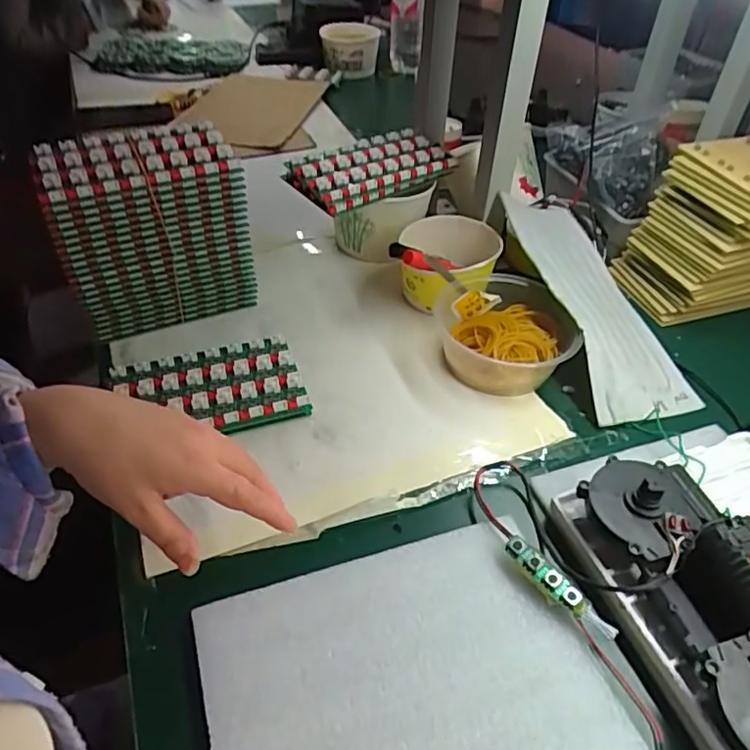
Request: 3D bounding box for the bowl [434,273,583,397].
[{"bbox_3d":[0.131,-0.040,0.604,0.124,0.056,0.133,1,44,-1],"label":"bowl"}]

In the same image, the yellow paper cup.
[{"bbox_3d":[0.084,-0.113,0.668,0.105,0.076,0.106,1,44,-1],"label":"yellow paper cup"}]

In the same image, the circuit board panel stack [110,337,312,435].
[{"bbox_3d":[-0.153,0.016,0.562,0.167,0.027,0.101,-11,45,-13],"label":"circuit board panel stack"}]

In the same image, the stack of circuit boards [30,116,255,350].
[{"bbox_3d":[-0.222,-0.138,0.610,0.171,0.170,0.095,-18,45,-20],"label":"stack of circuit boards"}]

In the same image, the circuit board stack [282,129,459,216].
[{"bbox_3d":[0.001,-0.237,0.693,0.191,0.029,0.107,-23,49,-24],"label":"circuit board stack"}]

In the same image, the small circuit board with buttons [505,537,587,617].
[{"bbox_3d":[0.120,0.143,0.429,0.019,0.005,0.067,-45,59,0],"label":"small circuit board with buttons"}]

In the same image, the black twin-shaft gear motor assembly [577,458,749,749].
[{"bbox_3d":[0.226,0.149,0.402,0.089,0.054,0.213,-10,45,-12],"label":"black twin-shaft gear motor assembly"}]

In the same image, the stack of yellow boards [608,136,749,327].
[{"bbox_3d":[0.415,-0.162,0.669,0.221,0.162,0.125,-10,45,-12],"label":"stack of yellow boards"}]

